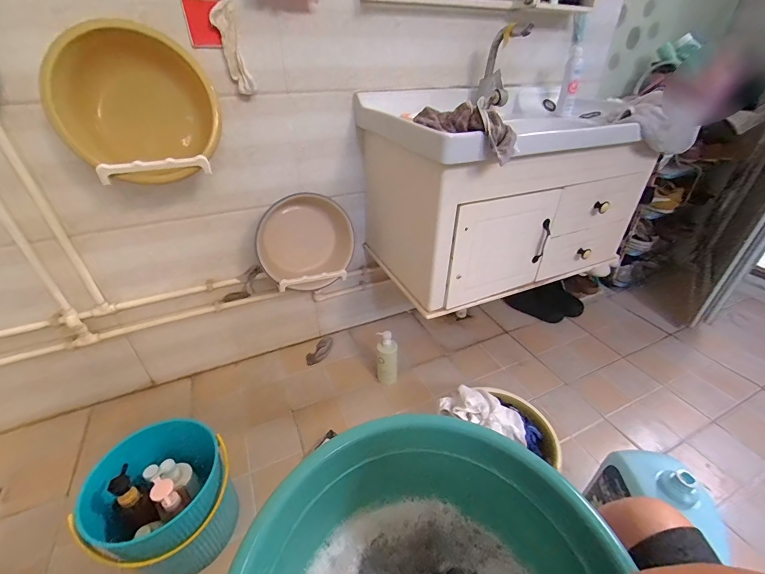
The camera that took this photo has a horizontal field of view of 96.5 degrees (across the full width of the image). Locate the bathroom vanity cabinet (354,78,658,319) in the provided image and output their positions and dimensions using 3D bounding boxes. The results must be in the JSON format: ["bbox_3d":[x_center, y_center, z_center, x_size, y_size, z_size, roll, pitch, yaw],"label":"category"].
[{"bbox_3d":[0.359,-0.314,1.074,0.771,0.485,0.500,-17,39,-24],"label":"bathroom vanity cabinet"}]

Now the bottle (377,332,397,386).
[{"bbox_3d":[0.017,0.251,1.177,0.074,0.201,0.059,3,35,3],"label":"bottle"}]

